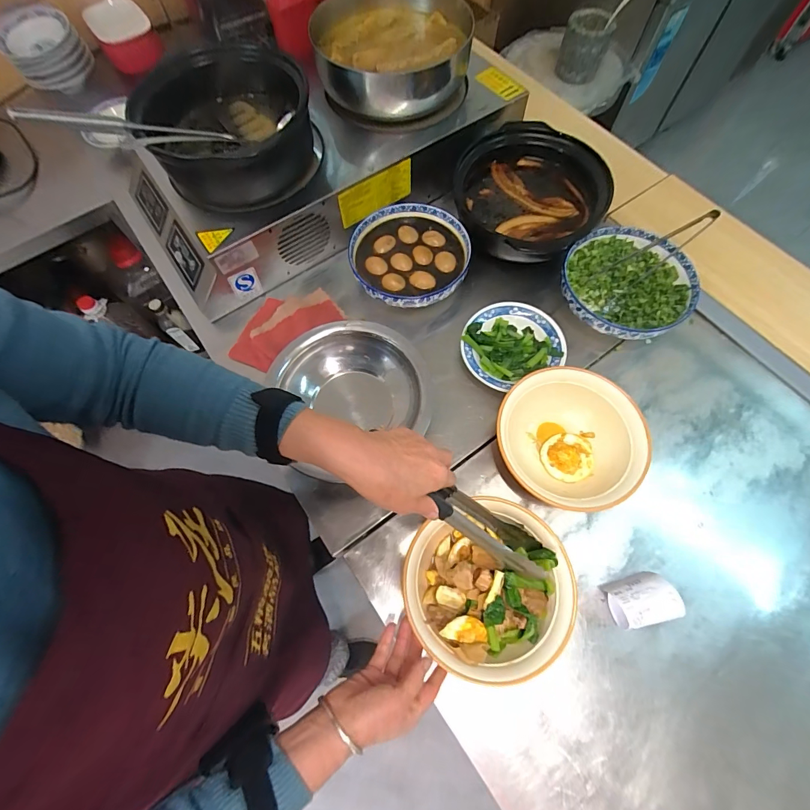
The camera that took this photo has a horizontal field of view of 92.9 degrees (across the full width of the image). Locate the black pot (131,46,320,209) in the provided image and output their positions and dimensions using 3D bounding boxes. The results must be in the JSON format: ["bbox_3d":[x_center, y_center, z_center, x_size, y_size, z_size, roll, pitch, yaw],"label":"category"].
[{"bbox_3d":[-0.297,-0.474,0.670,0.276,0.104,0.256,-19,70,-6],"label":"black pot"}]

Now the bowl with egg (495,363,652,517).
[{"bbox_3d":[0.245,0.057,0.592,0.198,0.099,0.209,0,69,1],"label":"bowl with egg"}]

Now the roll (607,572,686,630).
[{"bbox_3d":[0.323,0.269,0.530,0.085,0.050,0.053,-14,70,-4],"label":"roll"}]

